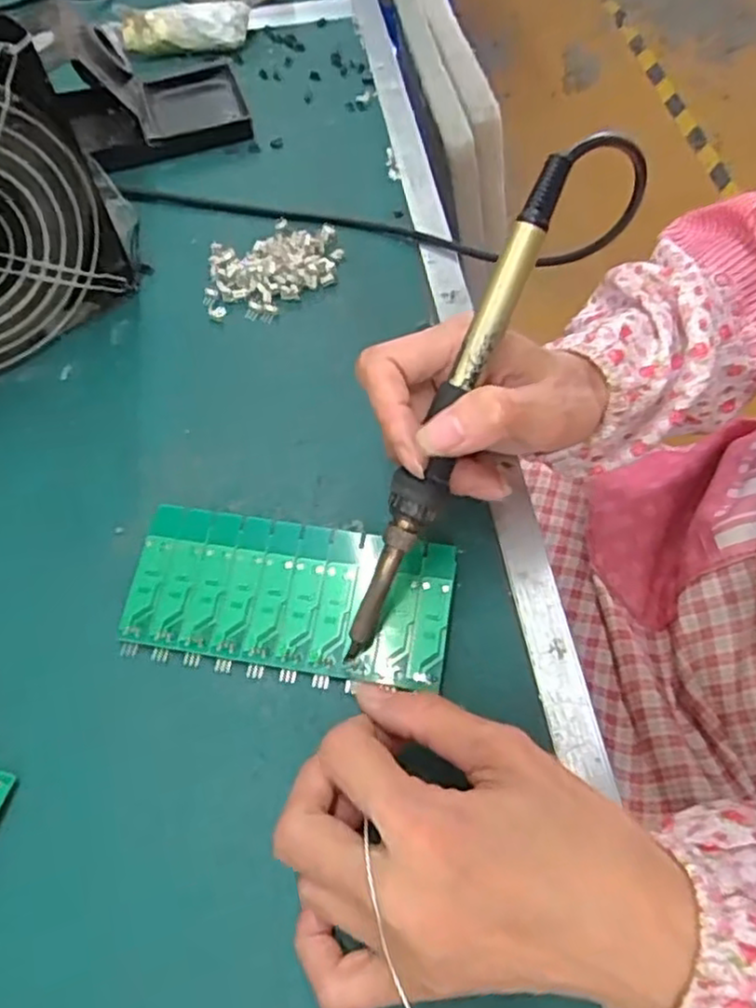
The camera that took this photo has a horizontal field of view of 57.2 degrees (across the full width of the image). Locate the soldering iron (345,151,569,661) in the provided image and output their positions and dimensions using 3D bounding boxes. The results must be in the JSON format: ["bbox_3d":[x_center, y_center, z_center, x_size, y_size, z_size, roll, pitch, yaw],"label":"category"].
[{"bbox_3d":[0.027,-0.031,0.265,0.018,0.016,0.202,24,99,14],"label":"soldering iron"}]

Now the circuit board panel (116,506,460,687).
[{"bbox_3d":[-0.038,0.039,0.300,0.136,0.004,0.062,8,69,7],"label":"circuit board panel"}]

